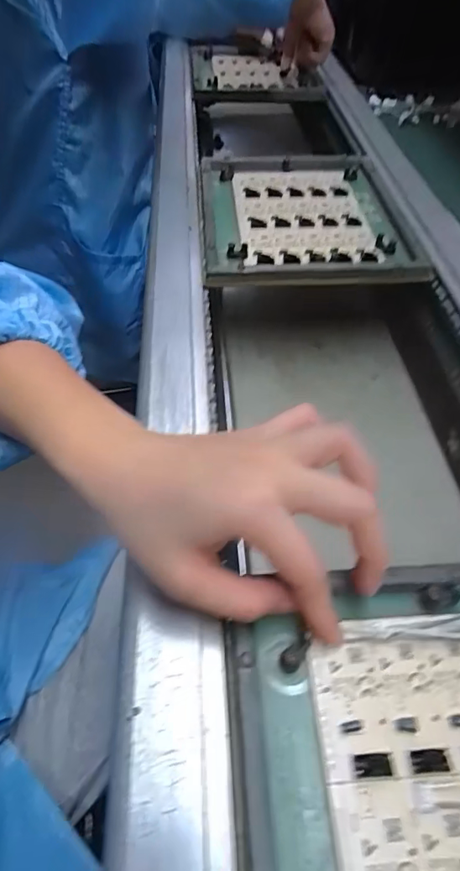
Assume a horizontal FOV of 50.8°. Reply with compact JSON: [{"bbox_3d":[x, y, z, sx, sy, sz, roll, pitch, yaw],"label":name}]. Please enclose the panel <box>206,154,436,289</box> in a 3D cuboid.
[{"bbox_3d":[0.074,-0.236,0.507,0.203,0.012,0.244,-2,50,-2],"label":"panel"}]

